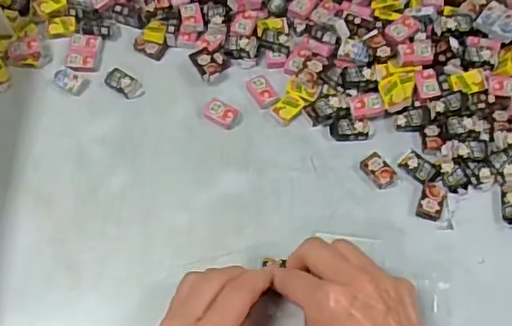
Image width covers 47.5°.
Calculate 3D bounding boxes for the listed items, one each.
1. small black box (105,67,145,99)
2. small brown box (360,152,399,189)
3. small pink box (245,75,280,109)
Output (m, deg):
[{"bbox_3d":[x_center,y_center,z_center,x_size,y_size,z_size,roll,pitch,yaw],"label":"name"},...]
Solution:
[{"bbox_3d":[-0.110,-0.065,0.483,0.032,0.008,0.017,30,69,15],"label":"small black box"},{"bbox_3d":[0.094,0.006,0.440,0.018,0.007,0.029,-36,68,-14],"label":"small brown box"},{"bbox_3d":[0.005,-0.058,0.473,0.019,0.004,0.030,-29,67,-12],"label":"small pink box"}]

